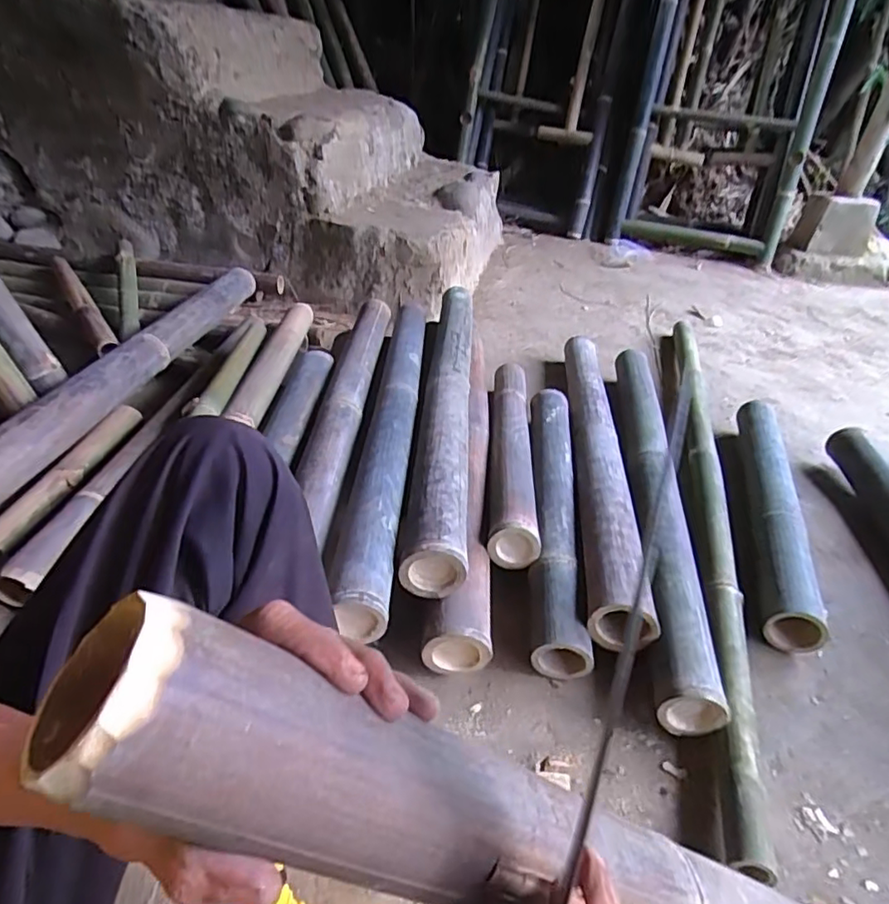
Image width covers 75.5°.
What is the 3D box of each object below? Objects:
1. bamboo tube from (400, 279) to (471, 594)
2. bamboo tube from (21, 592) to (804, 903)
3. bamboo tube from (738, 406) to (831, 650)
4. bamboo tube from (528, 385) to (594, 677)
[{"bbox_3d":[0.008,-0.106,1.030,0.085,0.072,0.846,4,35,1],"label":"bamboo tube"},{"bbox_3d":[0.090,0.222,0.299,0.055,0.565,0.057,-38,31,23],"label":"bamboo tube"},{"bbox_3d":[0.528,0.089,0.935,0.079,0.081,0.514,13,36,13],"label":"bamboo tube"},{"bbox_3d":[0.170,0.078,0.905,0.073,0.071,0.568,5,35,4],"label":"bamboo tube"}]

